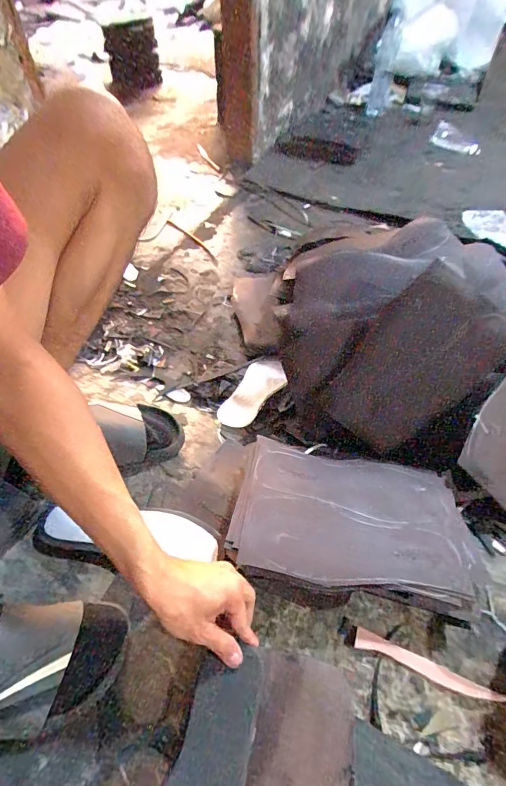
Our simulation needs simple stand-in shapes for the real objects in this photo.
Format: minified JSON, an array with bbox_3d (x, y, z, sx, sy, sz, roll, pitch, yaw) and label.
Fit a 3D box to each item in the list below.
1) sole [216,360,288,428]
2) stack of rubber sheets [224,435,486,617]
[{"bbox_3d":[0.000,0.000,0.726,0.076,0.025,0.163,27,56,21],"label":"sole"},{"bbox_3d":[0.126,0.170,0.511,0.303,0.066,0.190,11,42,1],"label":"stack of rubber sheets"}]

